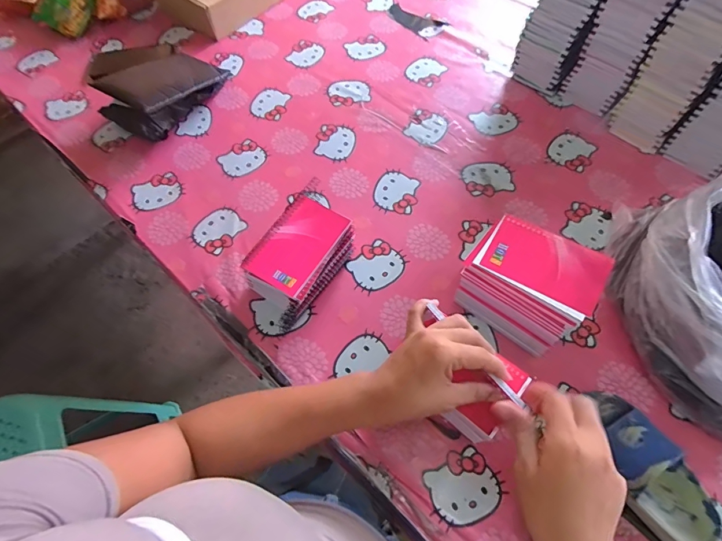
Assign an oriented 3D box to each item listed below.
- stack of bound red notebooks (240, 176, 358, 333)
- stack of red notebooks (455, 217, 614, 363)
[{"bbox_3d":[-0.085,-0.014,0.562,0.095,0.091,0.164,28,67,16],"label":"stack of bound red notebooks"},{"bbox_3d":[0.208,0.019,0.517,0.140,0.122,0.105,37,70,19],"label":"stack of red notebooks"}]

